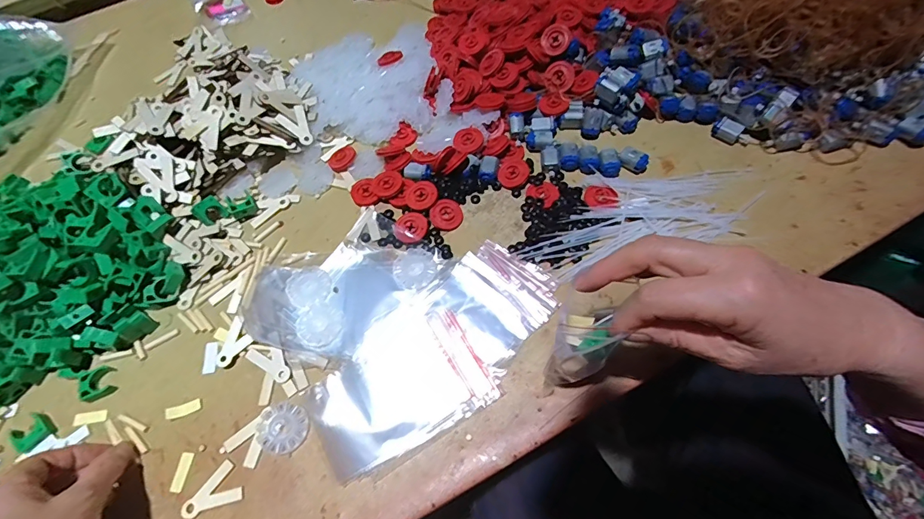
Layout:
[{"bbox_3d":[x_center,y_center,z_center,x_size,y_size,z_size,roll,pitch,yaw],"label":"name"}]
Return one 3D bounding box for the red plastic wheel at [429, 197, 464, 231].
[{"bbox_3d":[-0.015,-0.045,0.420,0.032,0.007,0.032,0,83,-3],"label":"red plastic wheel"}]

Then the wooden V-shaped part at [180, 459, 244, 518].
[{"bbox_3d":[-0.192,0.180,0.318,0.044,0.004,0.031,-34,65,-13],"label":"wooden V-shaped part"}]

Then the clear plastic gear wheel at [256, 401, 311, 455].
[{"bbox_3d":[-0.144,0.134,0.336,0.041,0.005,0.038,-2,63,3],"label":"clear plastic gear wheel"}]

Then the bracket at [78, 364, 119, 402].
[{"bbox_3d":[-0.316,0.107,0.362,0.026,0.011,0.026,-28,64,-11],"label":"bracket"}]

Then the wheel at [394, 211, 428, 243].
[{"bbox_3d":[-0.050,-0.032,0.409,0.032,0.006,0.032,-2,63,3],"label":"wheel"}]

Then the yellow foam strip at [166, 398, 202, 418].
[{"bbox_3d":[-0.234,0.126,0.351,0.027,0.004,0.010,-21,63,-7],"label":"yellow foam strip"}]

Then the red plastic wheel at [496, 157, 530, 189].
[{"bbox_3d":[0.053,-0.090,0.435,0.033,0.013,0.033,-4,80,23],"label":"red plastic wheel"}]

